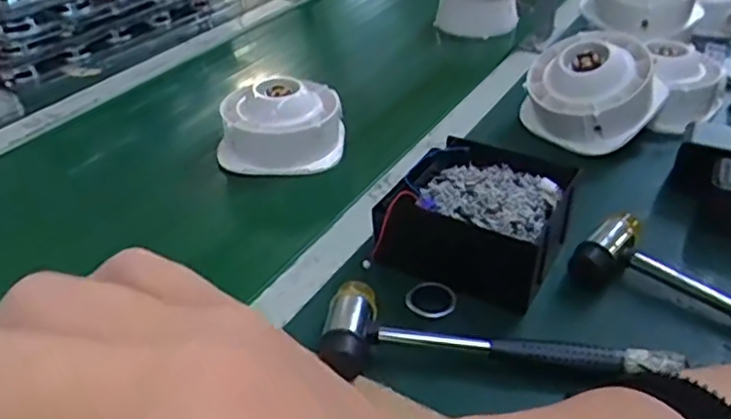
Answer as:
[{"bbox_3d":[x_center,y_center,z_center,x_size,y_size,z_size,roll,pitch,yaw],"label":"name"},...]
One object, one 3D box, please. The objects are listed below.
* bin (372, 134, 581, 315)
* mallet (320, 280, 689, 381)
[{"bbox_3d":[0.097,0.004,0.569,0.141,0.065,0.143,16,39,21],"label":"bin"},{"bbox_3d":[0.094,0.089,0.481,0.246,0.026,0.081,0,36,1],"label":"mallet"}]

